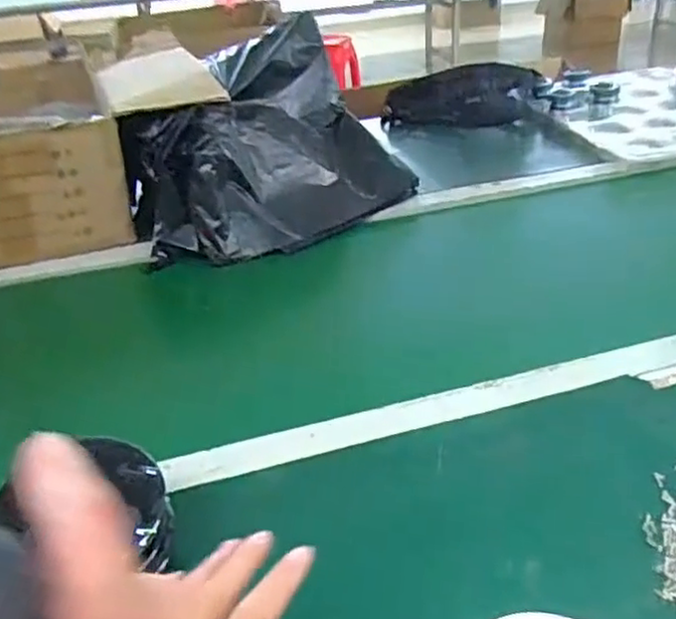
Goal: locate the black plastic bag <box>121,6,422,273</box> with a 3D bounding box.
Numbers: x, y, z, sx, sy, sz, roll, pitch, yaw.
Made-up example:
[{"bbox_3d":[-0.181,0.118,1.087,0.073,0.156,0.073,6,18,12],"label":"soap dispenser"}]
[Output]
[{"bbox_3d":[-0.110,-0.239,1.001,0.384,0.226,0.256,-23,35,-28],"label":"black plastic bag"}]

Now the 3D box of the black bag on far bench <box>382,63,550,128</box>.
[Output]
[{"bbox_3d":[0.254,-0.434,1.415,0.317,0.104,0.068,0,31,7],"label":"black bag on far bench"}]

